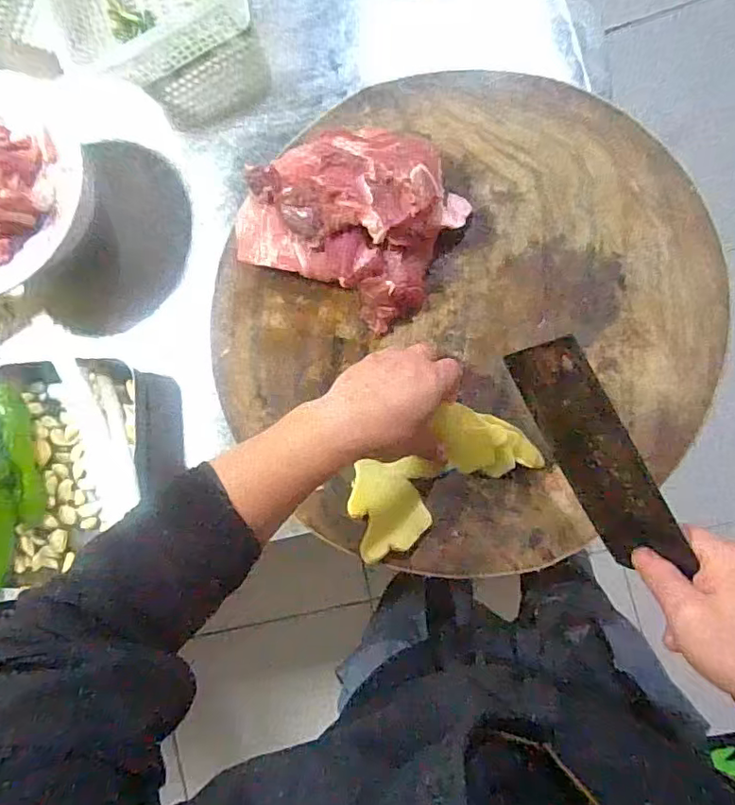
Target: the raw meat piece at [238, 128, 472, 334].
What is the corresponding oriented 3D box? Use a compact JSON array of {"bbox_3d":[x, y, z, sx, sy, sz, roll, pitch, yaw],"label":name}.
[{"bbox_3d":[-0.017,-0.175,0.492,0.187,0.052,0.158,30,92,9],"label":"raw meat piece"}]

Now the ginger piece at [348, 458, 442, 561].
[{"bbox_3d":[0.024,0.095,0.488,0.079,0.016,0.081,-8,86,9],"label":"ginger piece"}]

